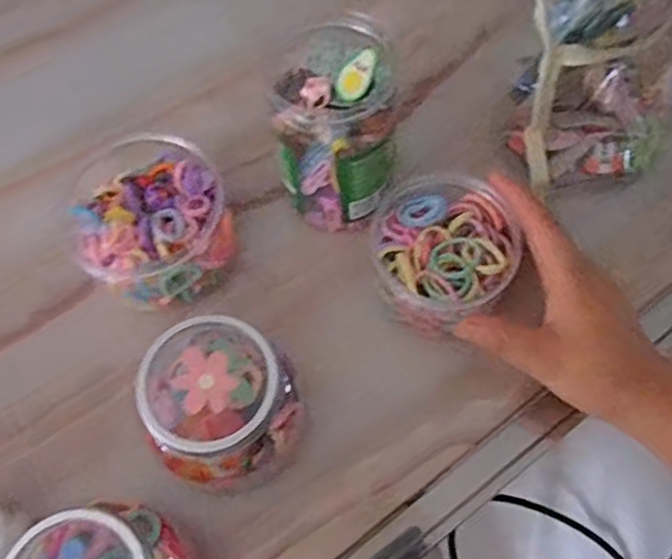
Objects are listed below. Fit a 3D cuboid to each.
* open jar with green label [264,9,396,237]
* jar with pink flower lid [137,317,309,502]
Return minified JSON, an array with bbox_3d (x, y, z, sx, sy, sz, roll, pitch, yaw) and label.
[{"bbox_3d":[-0.001,-0.088,0.391,0.065,0.105,0.070,-1,65,2],"label":"open jar with green label"},{"bbox_3d":[-0.056,0.067,0.348,0.073,0.072,0.072,-1,65,2],"label":"jar with pink flower lid"}]

